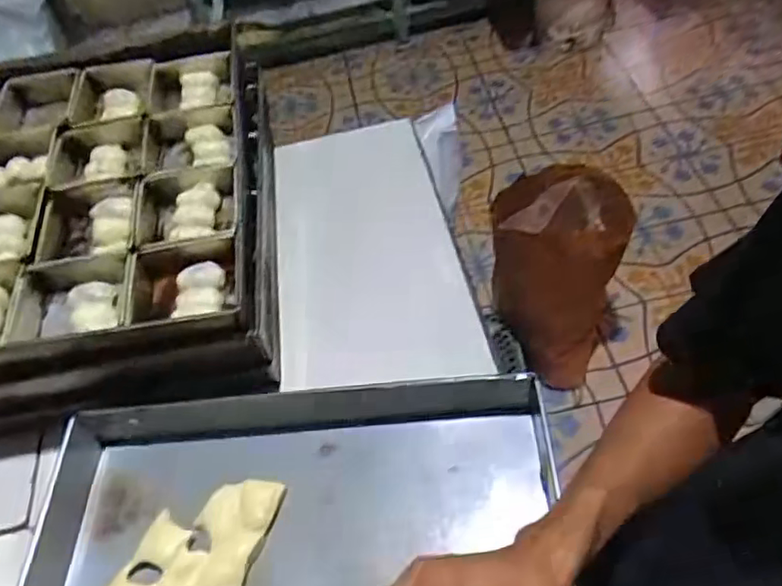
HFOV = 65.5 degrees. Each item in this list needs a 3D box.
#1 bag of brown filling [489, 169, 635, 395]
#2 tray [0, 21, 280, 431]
[{"bbox_3d":[0.389,-0.040,1.451,0.287,0.442,0.276,14,58,20],"label":"bag of brown filling"},{"bbox_3d":[-0.379,-0.083,0.725,0.460,0.156,0.467,-12,53,2],"label":"tray"}]

